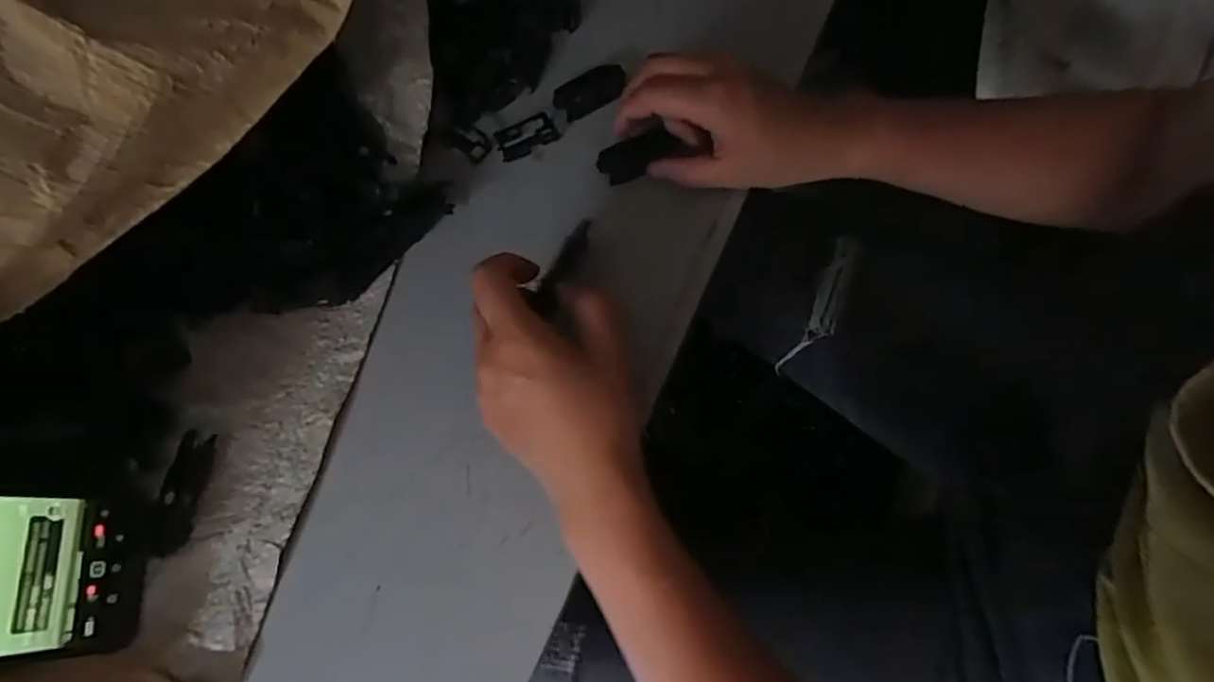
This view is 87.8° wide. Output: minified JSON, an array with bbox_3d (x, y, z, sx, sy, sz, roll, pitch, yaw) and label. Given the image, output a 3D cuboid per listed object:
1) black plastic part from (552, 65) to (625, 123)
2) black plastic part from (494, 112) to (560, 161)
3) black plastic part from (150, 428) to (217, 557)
[{"bbox_3d":[-0.011,-0.165,0.416,0.048,0.013,0.023,-25,71,-4],"label":"black plastic part"},{"bbox_3d":[-0.054,-0.137,0.417,0.039,0.007,0.027,-27,75,-7],"label":"black plastic part"},{"bbox_3d":[-0.236,0.084,0.351,0.018,0.009,0.066,5,71,7],"label":"black plastic part"}]

